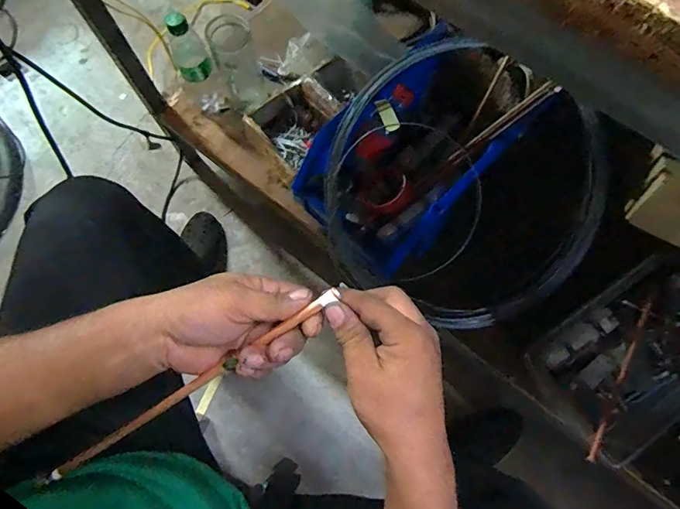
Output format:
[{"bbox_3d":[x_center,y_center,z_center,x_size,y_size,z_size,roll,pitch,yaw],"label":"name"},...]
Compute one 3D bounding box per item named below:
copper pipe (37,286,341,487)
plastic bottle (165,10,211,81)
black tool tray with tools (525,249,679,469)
[{"bbox_3d":[-0.126,0.111,0.359,0.298,0.011,0.010,-34,74,9],"label":"copper pipe"},{"bbox_3d":[-0.246,-0.334,0.714,0.056,0.109,0.067,-22,74,-6],"label":"plastic bottle"},{"bbox_3d":[0.443,0.129,0.634,0.339,0.063,0.196,-35,75,-10],"label":"black tool tray with tools"}]

